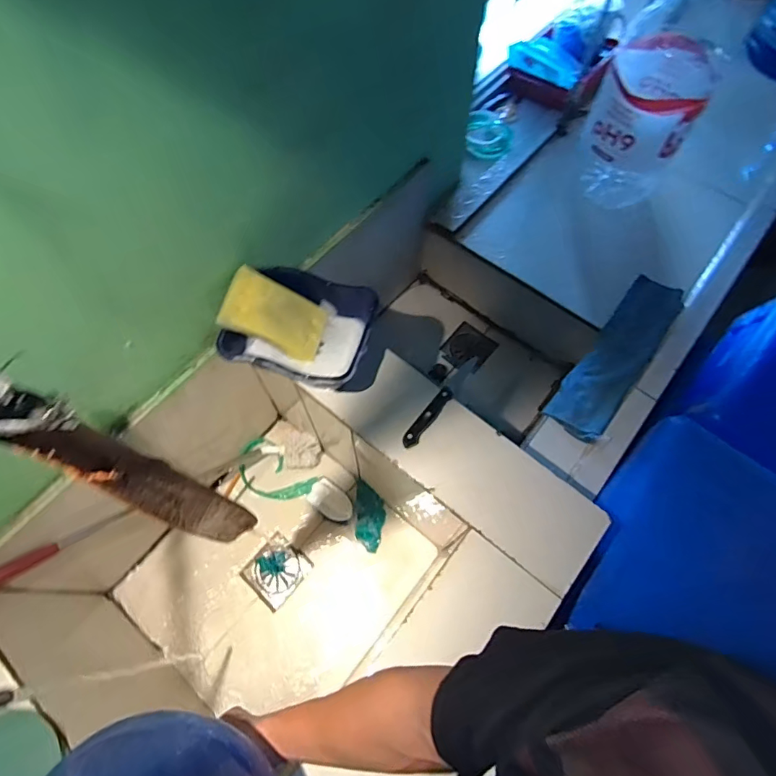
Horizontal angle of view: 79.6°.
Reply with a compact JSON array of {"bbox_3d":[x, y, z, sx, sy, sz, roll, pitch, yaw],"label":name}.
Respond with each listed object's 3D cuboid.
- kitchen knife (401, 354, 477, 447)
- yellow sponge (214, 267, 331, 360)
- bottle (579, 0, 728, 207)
[{"bbox_3d":[0.079,0.018,0.692,0.022,0.011,0.169,36,70,15],"label":"kitchen knife"},{"bbox_3d":[-0.163,-0.104,0.686,0.151,0.019,0.096,27,64,-32],"label":"yellow sponge"},{"bbox_3d":[0.519,-0.567,0.923,0.191,0.392,0.186,31,69,13],"label":"bottle"}]

